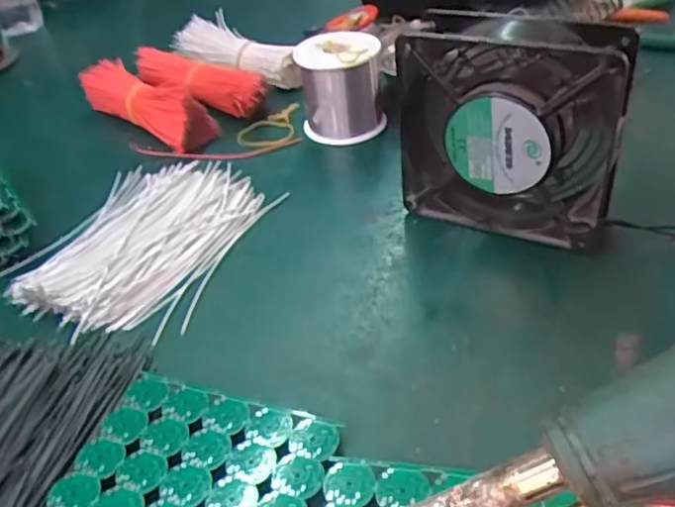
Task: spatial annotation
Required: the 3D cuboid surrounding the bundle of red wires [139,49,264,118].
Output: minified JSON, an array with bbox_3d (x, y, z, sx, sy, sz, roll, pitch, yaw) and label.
[{"bbox_3d":[-0.120,-0.154,0.564,0.156,0.031,0.044,23,47,31],"label":"bundle of red wires"}]

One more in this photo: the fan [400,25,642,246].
[{"bbox_3d":[0.098,-0.068,0.364,0.121,0.122,0.043,17,44,25],"label":"fan"}]

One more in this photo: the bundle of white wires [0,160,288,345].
[{"bbox_3d":[-0.124,-0.014,0.406,0.125,0.014,0.158,10,41,18],"label":"bundle of white wires"}]

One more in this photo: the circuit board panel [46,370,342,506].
[{"bbox_3d":[-0.063,0.097,0.265,0.104,0.004,0.096,10,41,18],"label":"circuit board panel"}]

